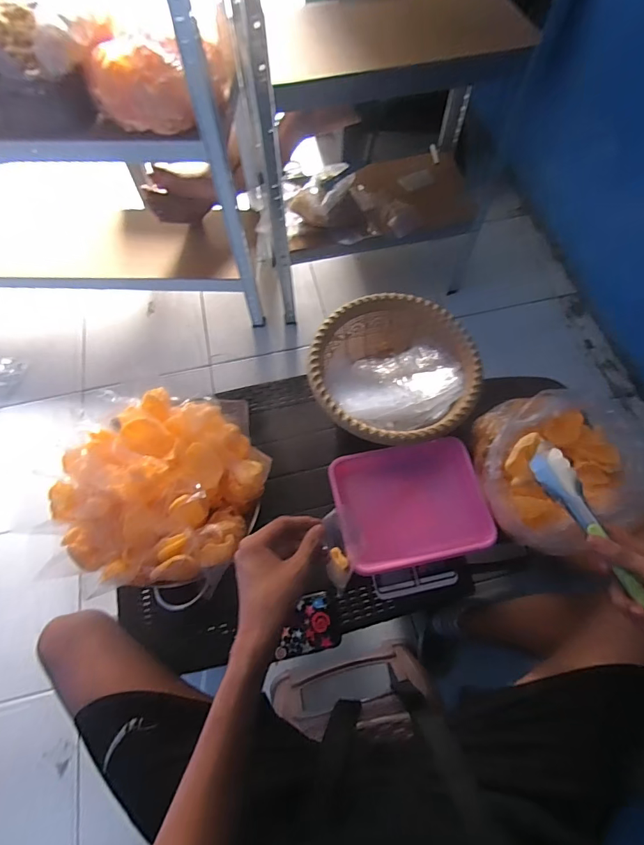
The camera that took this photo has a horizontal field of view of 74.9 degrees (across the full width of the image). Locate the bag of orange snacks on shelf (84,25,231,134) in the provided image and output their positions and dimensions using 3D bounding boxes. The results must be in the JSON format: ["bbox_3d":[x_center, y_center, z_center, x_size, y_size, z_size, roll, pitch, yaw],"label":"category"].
[{"bbox_3d":[-0.324,-0.700,0.839,0.263,0.131,0.194,-5,65,-2],"label":"bag of orange snacks on shelf"}]

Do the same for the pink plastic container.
[{"bbox_3d":[0.135,0.127,0.661,0.224,0.054,0.183,-12,66,-5],"label":"pink plastic container"}]

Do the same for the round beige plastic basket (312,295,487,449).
[{"bbox_3d":[0.115,-0.073,0.727,0.257,0.127,0.264,0,65,1],"label":"round beige plastic basket"}]

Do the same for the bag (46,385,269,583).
[{"bbox_3d":[-0.237,0.088,0.612,0.281,0.141,0.270,-39,70,-16],"label":"bag"}]

